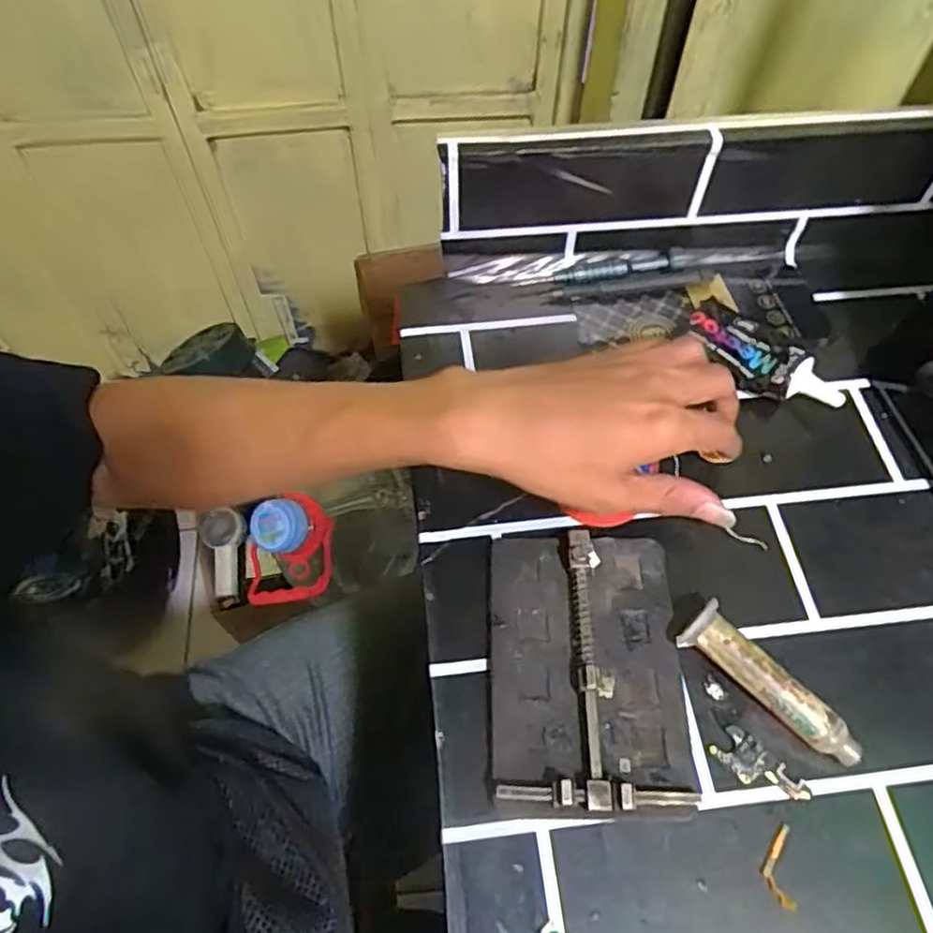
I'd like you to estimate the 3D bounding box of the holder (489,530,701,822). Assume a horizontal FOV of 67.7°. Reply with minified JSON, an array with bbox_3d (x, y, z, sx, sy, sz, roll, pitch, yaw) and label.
[{"bbox_3d":[0.056,0.092,0.326,0.087,0.024,0.127,1,60,1],"label":"holder"}]

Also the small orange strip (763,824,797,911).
[{"bbox_3d":[0.130,0.167,0.291,0.012,0.004,0.031,5,60,4],"label":"small orange strip"}]

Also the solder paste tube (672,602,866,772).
[{"bbox_3d":[0.137,0.102,0.318,0.023,0.025,0.085,-38,66,-19],"label":"solder paste tube"}]

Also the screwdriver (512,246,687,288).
[{"bbox_3d":[0.090,-0.126,0.453,0.112,0.009,0.014,-12,60,-6],"label":"screwdriver"}]

